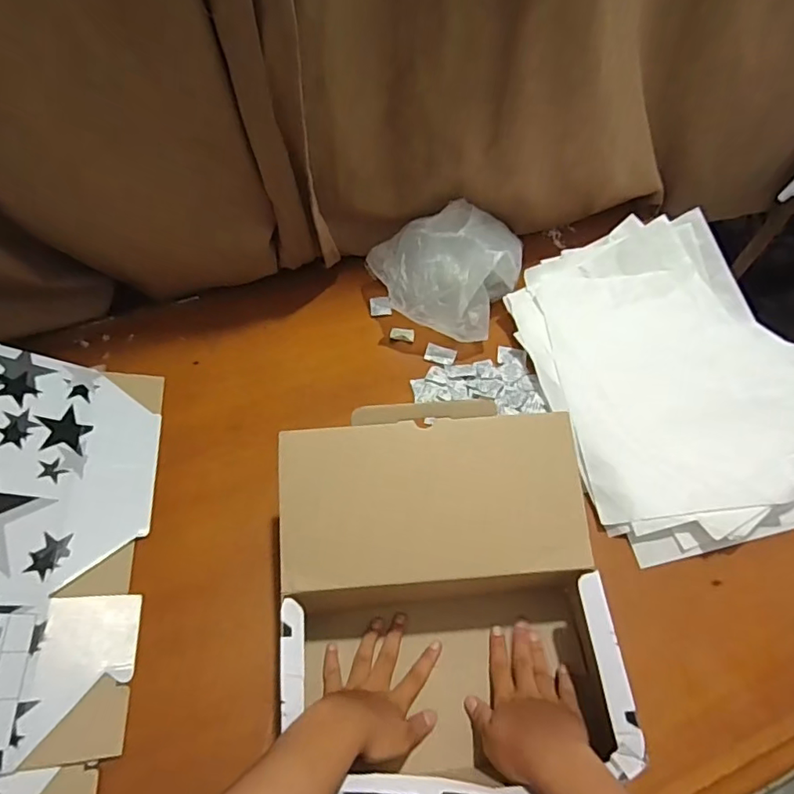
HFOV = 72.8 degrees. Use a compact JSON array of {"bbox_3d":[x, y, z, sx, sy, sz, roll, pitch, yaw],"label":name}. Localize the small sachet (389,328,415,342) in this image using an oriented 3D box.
[{"bbox_3d":[0.008,-0.090,0.768,0.035,0.004,0.022,11,56,6],"label":"small sachet"}]

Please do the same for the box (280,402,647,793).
[{"bbox_3d":[0.039,0.174,0.500,0.273,0.160,0.287,-3,56,-3],"label":"box"}]

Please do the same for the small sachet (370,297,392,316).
[{"bbox_3d":[-0.024,-0.134,0.793,0.030,0.007,0.035,-3,56,-3],"label":"small sachet"}]

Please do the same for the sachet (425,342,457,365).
[{"bbox_3d":[0.061,-0.060,0.751,0.042,0.004,0.031,15,57,9],"label":"sachet"}]

